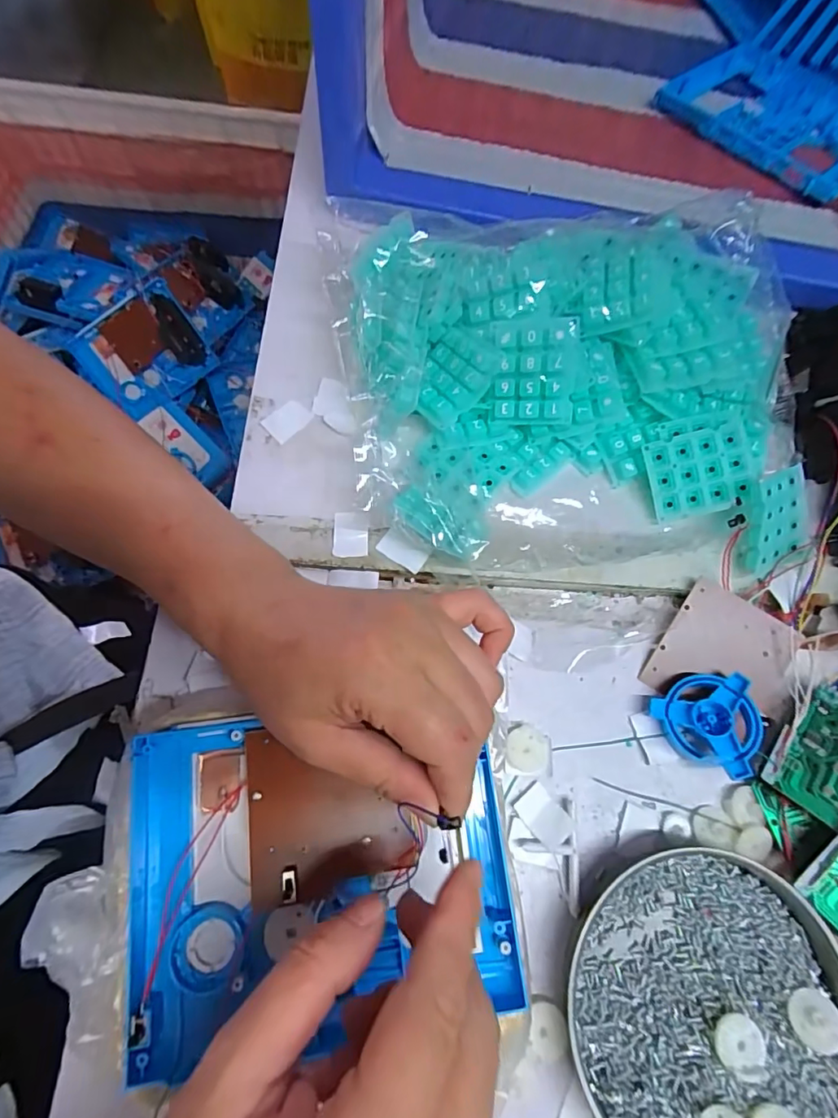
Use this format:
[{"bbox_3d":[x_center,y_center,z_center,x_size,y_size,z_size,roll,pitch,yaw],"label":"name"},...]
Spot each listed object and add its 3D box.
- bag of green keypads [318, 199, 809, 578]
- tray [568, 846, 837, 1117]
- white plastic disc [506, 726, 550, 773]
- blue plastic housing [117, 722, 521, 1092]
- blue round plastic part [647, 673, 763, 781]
[{"bbox_3d":[0.098,-0.115,0.321,0.284,0.058,0.255,-8,72,-6],"label":"bag of green keypads"},{"bbox_3d":[0.140,0.215,0.248,0.135,0.022,0.126,1,71,-3],"label":"tray"},{"bbox_3d":[0.060,0.105,0.286,0.023,0.005,0.023,1,71,-3],"label":"white plastic disc"},{"bbox_3d":[-0.043,0.137,0.235,0.163,0.021,0.128,-7,72,-2],"label":"blue plastic housing"},{"bbox_3d":[0.165,0.092,0.291,0.052,0.015,0.053,-26,62,0],"label":"blue round plastic part"}]

